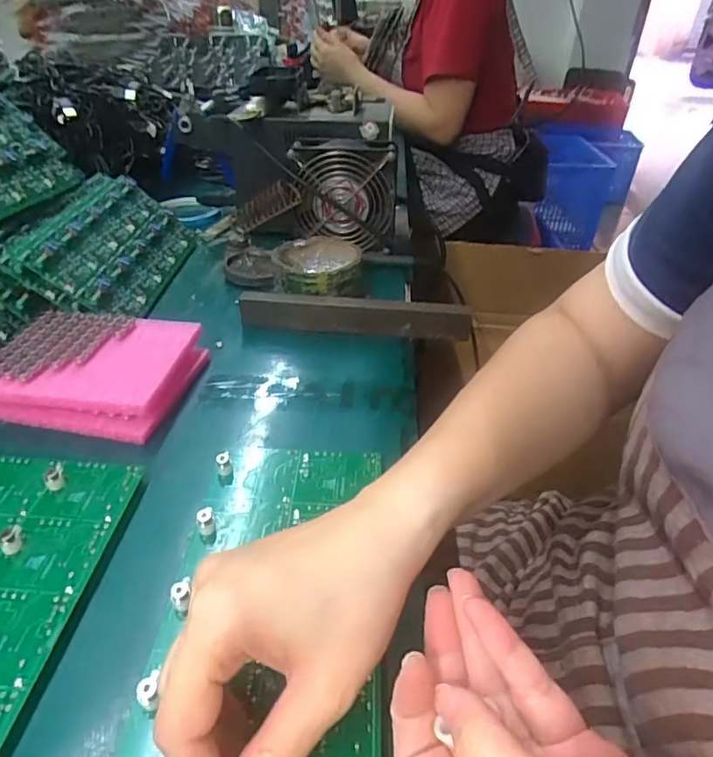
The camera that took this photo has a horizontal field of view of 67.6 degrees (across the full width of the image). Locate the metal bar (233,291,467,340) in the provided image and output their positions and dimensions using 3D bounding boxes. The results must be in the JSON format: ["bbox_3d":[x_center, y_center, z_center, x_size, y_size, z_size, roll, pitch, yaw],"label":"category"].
[{"bbox_3d":[-0.002,-0.057,0.498,0.211,0.039,0.013,5,36,2],"label":"metal bar"}]

